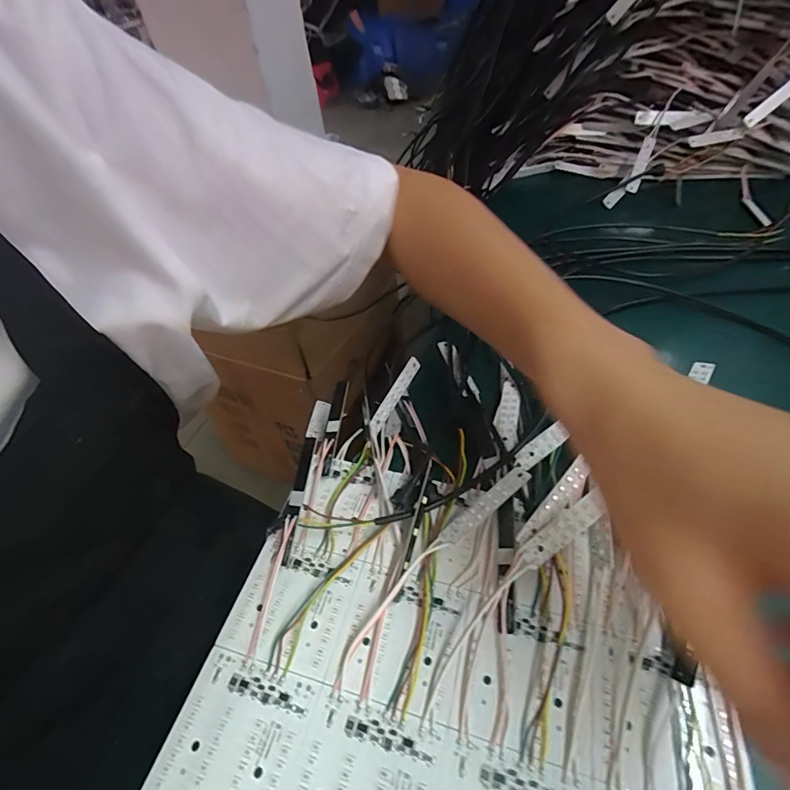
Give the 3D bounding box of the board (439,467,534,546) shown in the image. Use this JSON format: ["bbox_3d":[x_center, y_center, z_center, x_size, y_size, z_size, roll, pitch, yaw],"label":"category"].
[{"bbox_3d":[0.048,0.060,0.234,0.059,0.004,0.012,-37,38,-14],"label":"board"}]

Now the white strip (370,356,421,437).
[{"bbox_3d":[0.000,0.000,0.291,0.006,0.012,0.056,27,77,25],"label":"white strip"}]

